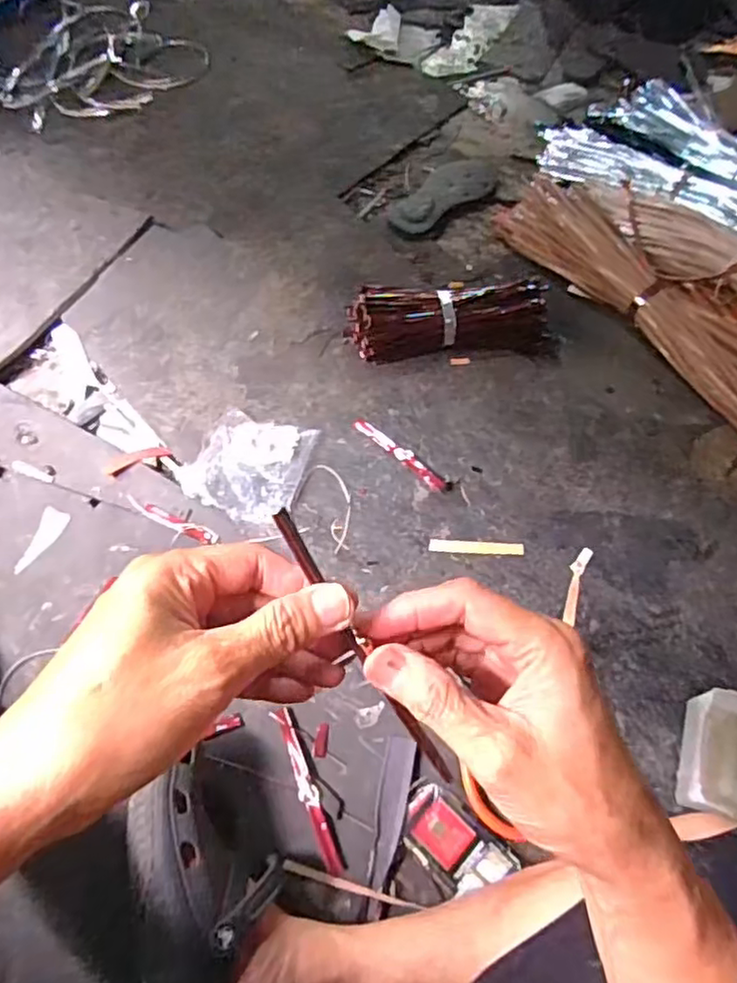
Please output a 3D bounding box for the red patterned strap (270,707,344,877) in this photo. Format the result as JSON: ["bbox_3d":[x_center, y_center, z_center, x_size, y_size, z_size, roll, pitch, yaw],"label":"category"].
[{"bbox_3d":[-0.056,0.272,0.593,0.017,0.014,0.146,-20,62,-11],"label":"red patterned strap"}]

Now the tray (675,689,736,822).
[{"bbox_3d":[0.317,0.235,0.572,0.066,0.056,0.105,17,63,7],"label":"tray"}]

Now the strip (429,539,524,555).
[{"bbox_3d":[0.117,0.061,0.705,0.100,0.006,0.014,4,62,-3],"label":"strip"}]

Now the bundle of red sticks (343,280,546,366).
[{"bbox_3d":[0.101,-0.218,0.826,0.253,0.054,0.081,-5,62,-4],"label":"bundle of red sticks"}]

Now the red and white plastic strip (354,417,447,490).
[{"bbox_3d":[0.035,-0.045,0.750,0.017,0.006,0.138,-39,72,-22],"label":"red and white plastic strip"}]

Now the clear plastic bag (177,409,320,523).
[{"bbox_3d":[-0.133,-0.032,0.736,0.121,0.034,0.134,16,62,4],"label":"clear plastic bag"}]

